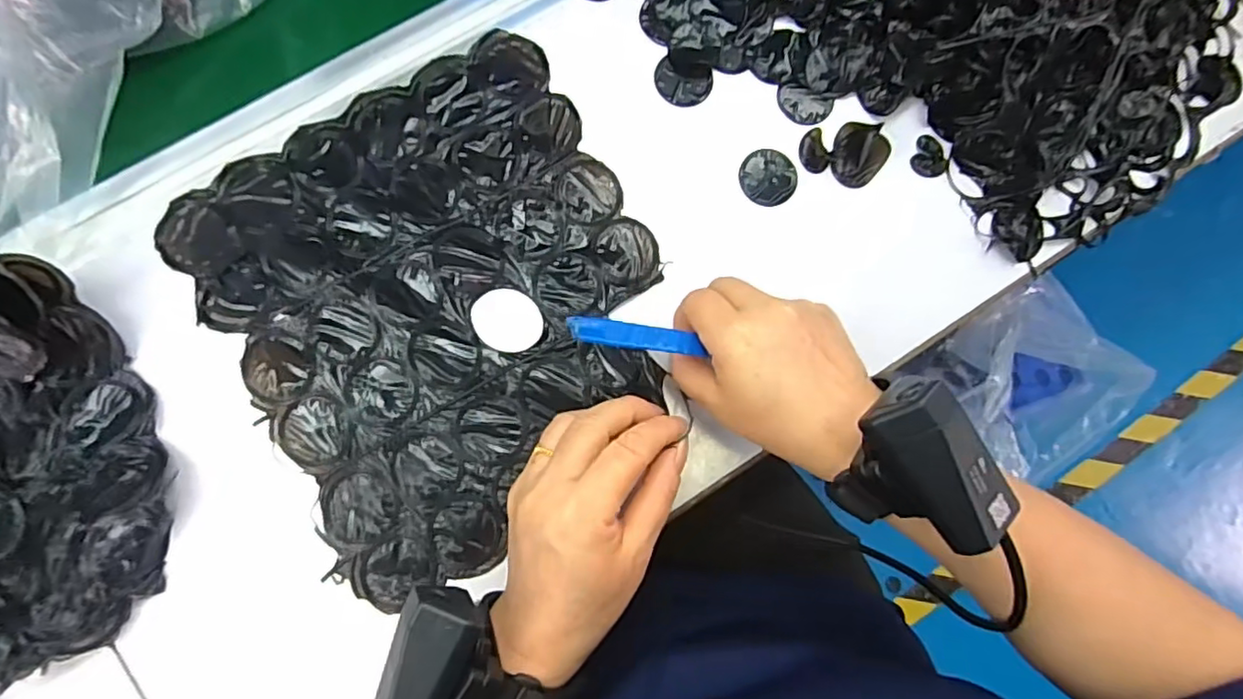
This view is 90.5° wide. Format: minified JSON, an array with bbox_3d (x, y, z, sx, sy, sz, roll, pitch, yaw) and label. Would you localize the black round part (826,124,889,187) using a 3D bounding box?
[{"bbox_3d":[0.148,-0.121,0.383,0.033,0.017,0.033,0,84,-4],"label":"black round part"}]

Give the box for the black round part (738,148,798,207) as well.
[{"bbox_3d":[0.093,-0.108,0.386,0.035,0.004,0.035,0,84,-4],"label":"black round part"}]

